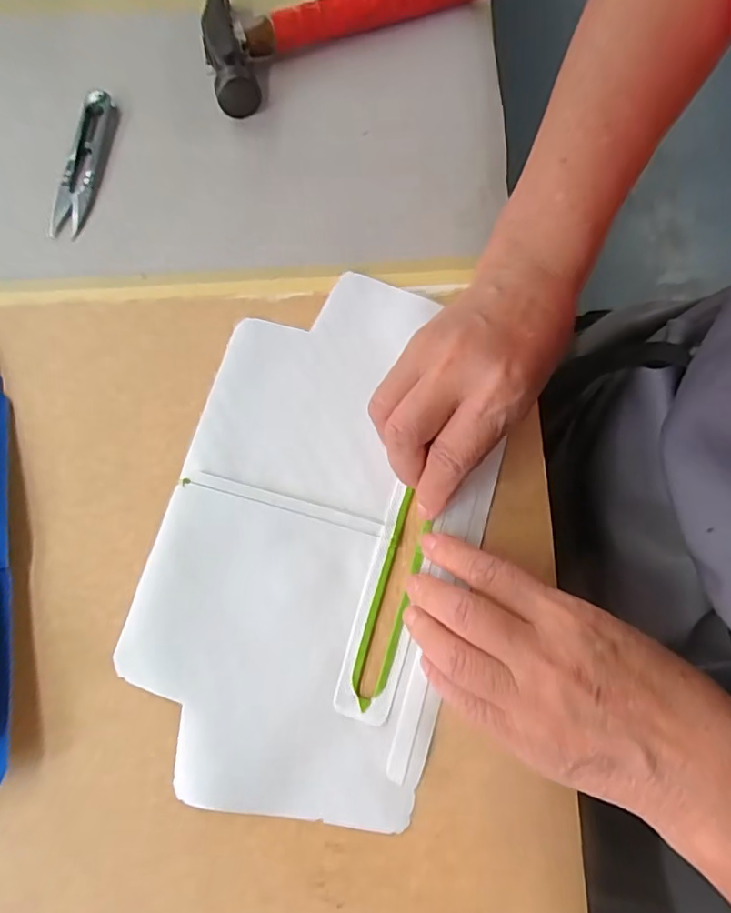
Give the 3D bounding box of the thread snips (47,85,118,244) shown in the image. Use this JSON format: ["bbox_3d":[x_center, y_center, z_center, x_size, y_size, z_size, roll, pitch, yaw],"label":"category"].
[{"bbox_3d":[-0.187,-0.195,0.351,0.025,0.012,0.105,12,78,4],"label":"thread snips"}]

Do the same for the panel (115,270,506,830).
[{"bbox_3d":[-0.022,0.033,0.297,0.168,0.009,0.276,16,78,4],"label":"panel"}]

